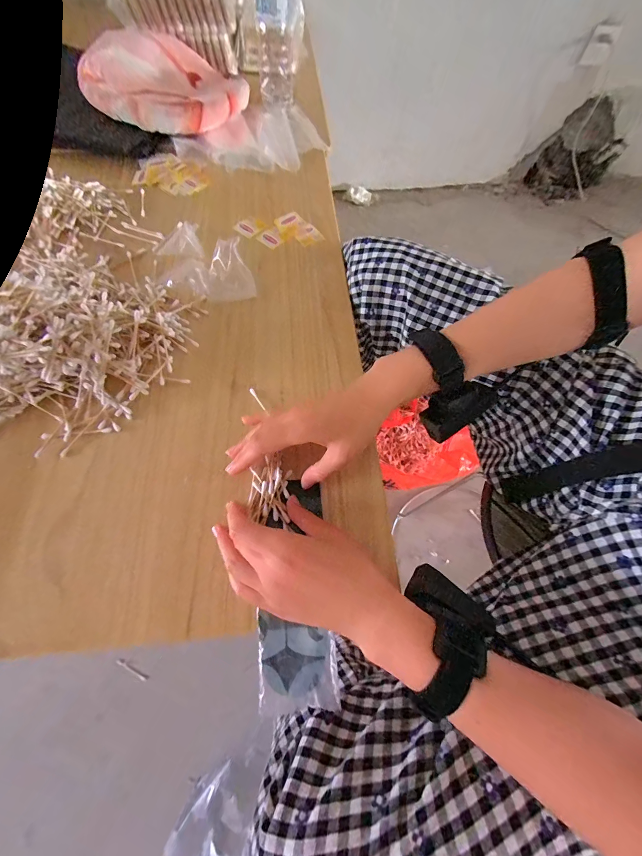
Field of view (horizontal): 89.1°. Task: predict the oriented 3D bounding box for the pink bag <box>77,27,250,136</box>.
[{"bbox_3d":[-0.293,-0.661,0.627,0.270,0.071,0.255,12,65,5],"label":"pink bag"}]

